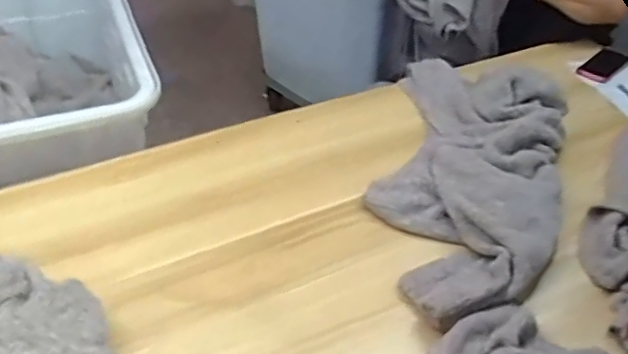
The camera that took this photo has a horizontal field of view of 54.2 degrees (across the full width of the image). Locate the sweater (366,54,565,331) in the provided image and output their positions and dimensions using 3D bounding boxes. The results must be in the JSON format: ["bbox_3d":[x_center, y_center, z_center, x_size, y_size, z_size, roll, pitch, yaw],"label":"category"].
[{"bbox_3d":[0.302,-0.020,1.168,0.329,0.079,0.759,12,40,11],"label":"sweater"}]

